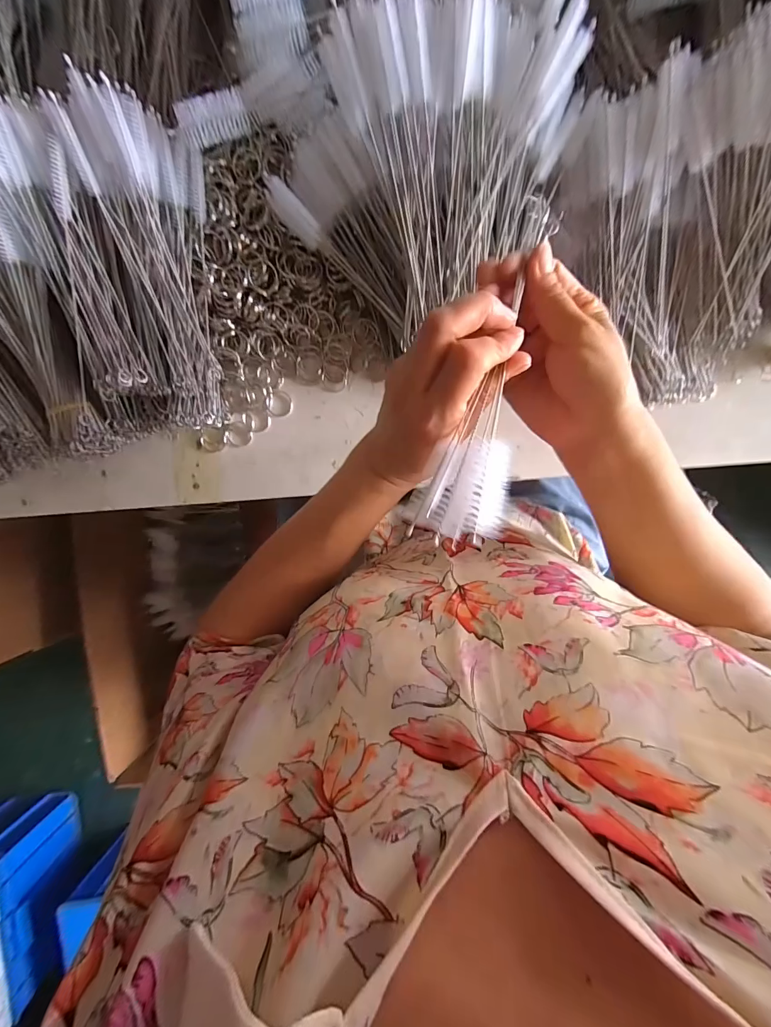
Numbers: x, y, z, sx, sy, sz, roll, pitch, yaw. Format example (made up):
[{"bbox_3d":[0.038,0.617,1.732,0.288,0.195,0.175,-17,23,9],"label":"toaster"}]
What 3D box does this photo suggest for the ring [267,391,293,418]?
[{"bbox_3d":[-0.103,-0.107,0.364,0.025,0.004,0.026,0,93,1],"label":"ring"}]

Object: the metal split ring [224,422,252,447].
[{"bbox_3d":[-0.145,-0.078,0.368,0.026,0.004,0.024,-1,107,-3],"label":"metal split ring"}]

